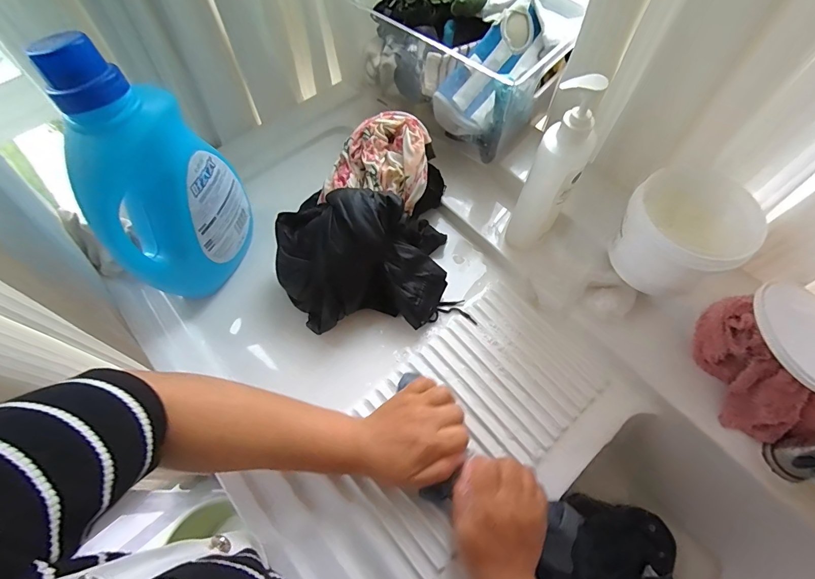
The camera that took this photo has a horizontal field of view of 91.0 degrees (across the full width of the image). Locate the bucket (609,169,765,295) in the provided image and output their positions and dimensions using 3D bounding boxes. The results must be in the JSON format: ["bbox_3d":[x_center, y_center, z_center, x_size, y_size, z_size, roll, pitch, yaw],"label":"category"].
[{"bbox_3d":[0.323,-0.066,0.487,0.119,0.102,0.125,-1,64,2],"label":"bucket"}]

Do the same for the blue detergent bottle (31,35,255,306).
[{"bbox_3d":[-0.288,-0.114,0.452,0.097,0.276,0.163,37,71,18],"label":"blue detergent bottle"}]

